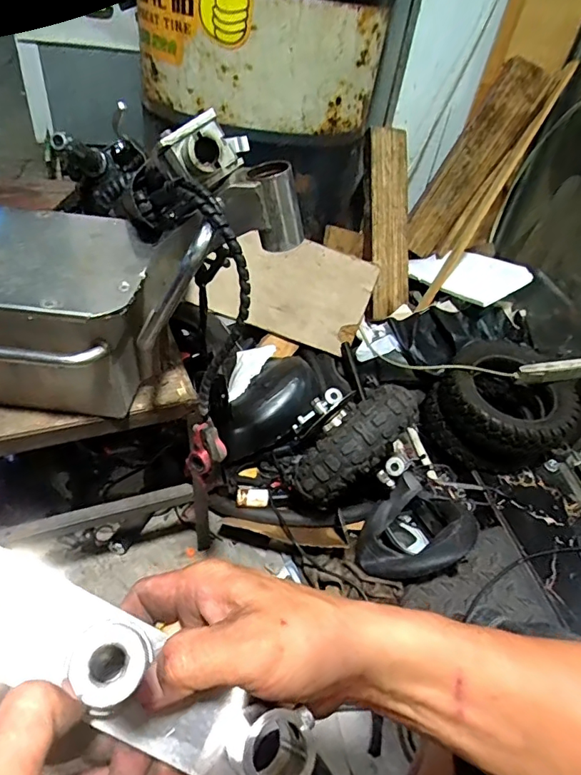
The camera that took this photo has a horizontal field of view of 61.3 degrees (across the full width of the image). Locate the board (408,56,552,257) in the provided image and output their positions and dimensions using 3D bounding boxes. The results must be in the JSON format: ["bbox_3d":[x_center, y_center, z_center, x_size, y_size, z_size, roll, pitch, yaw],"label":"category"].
[{"bbox_3d":[0.449,-0.544,1.226,0.128,0.462,0.055,31,37,-1],"label":"board"}]

